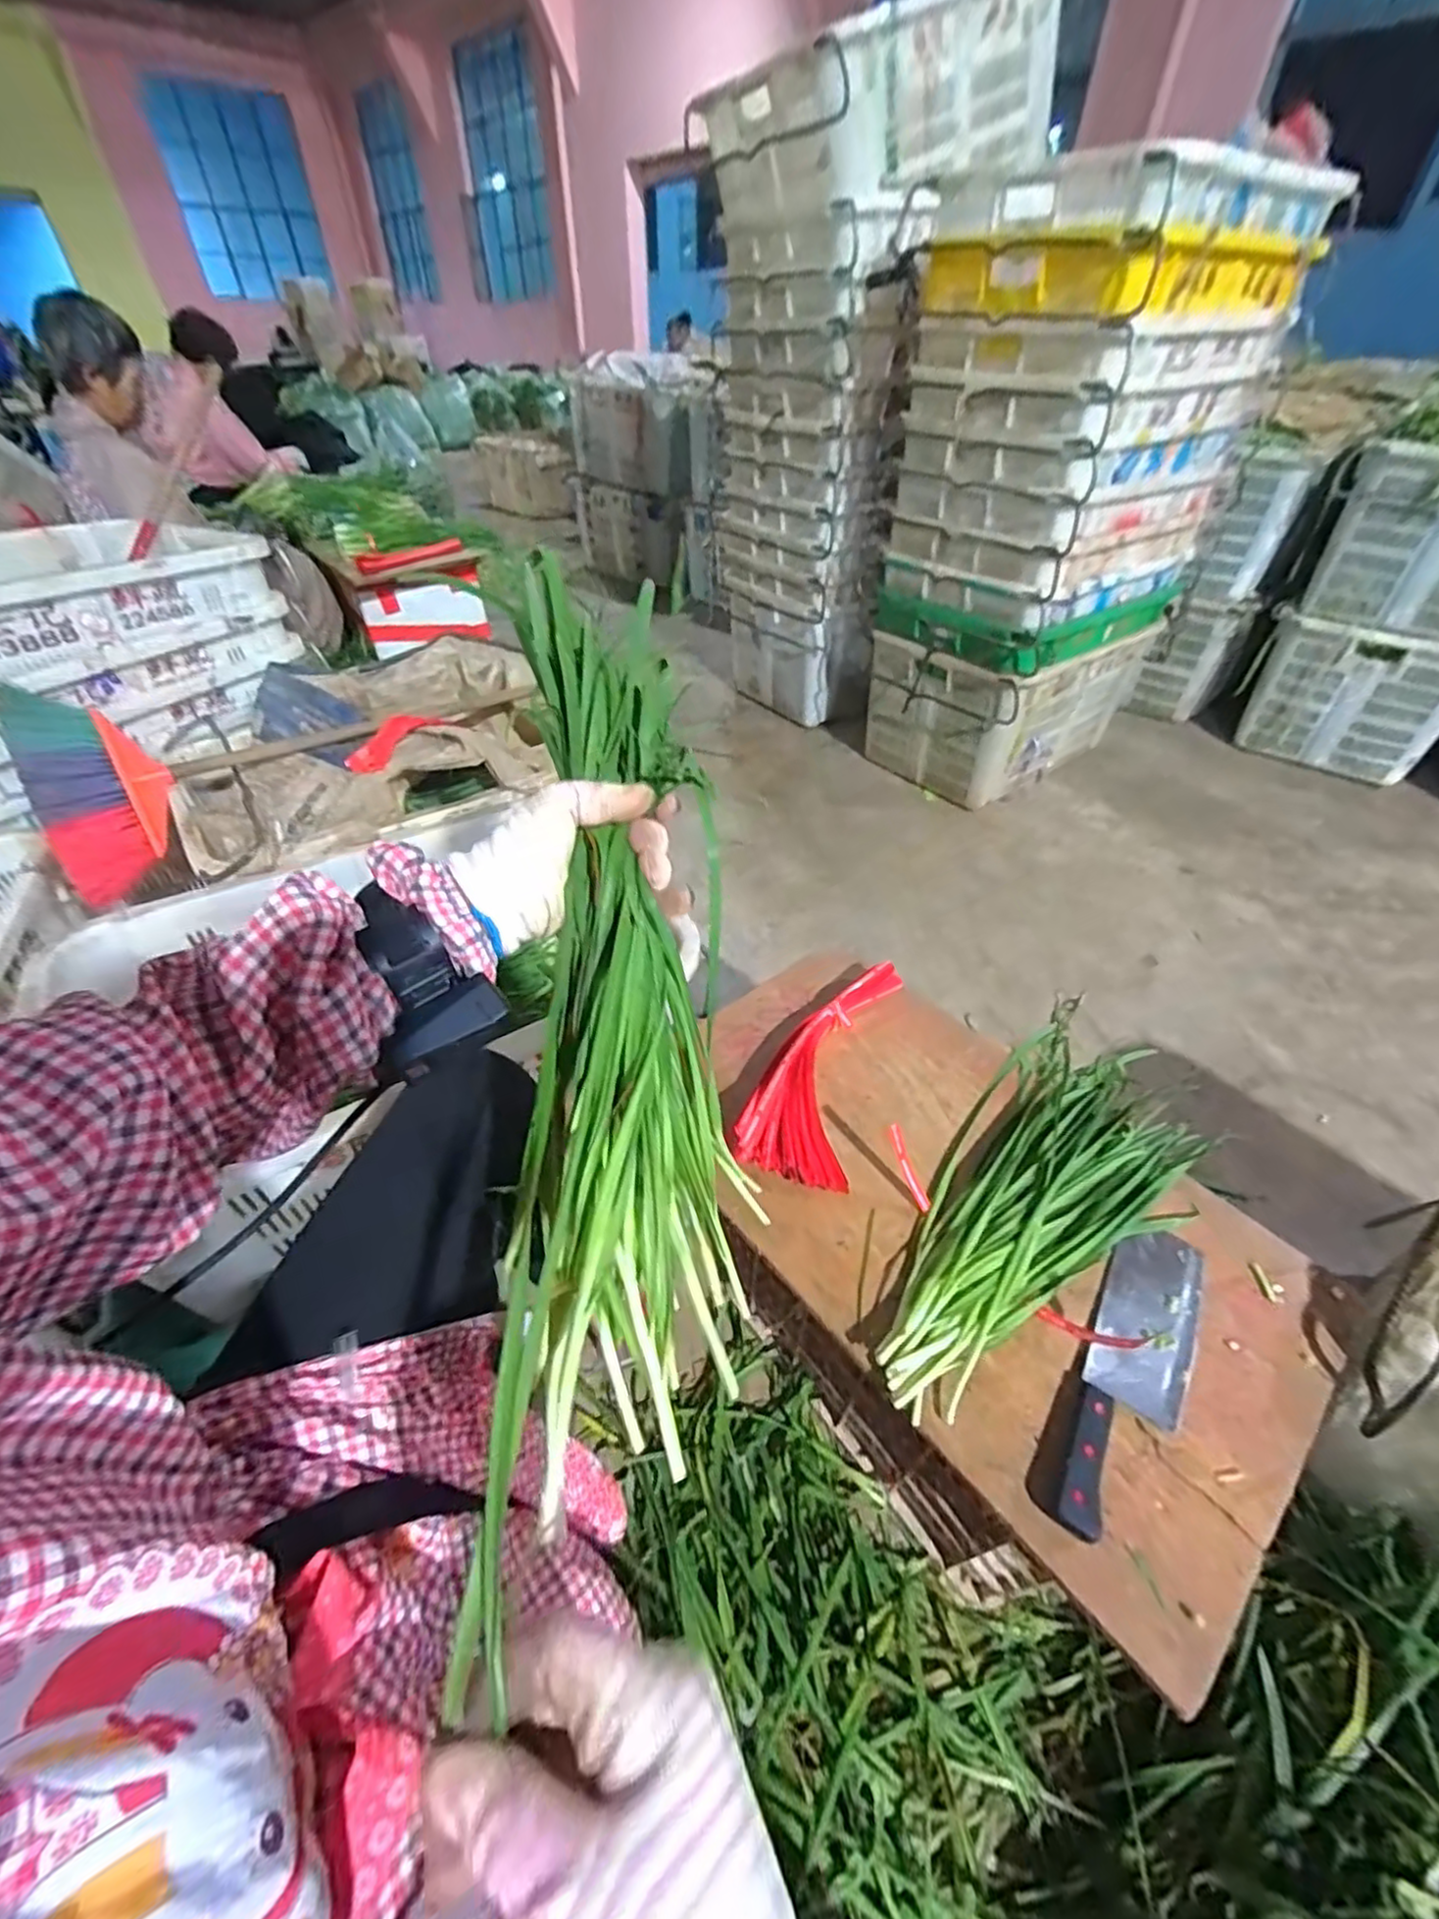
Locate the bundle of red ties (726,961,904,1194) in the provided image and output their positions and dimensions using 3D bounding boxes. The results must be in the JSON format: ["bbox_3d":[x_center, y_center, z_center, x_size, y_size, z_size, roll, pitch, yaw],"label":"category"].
[{"bbox_3d":[0.114,0.107,0.738,0.107,0.052,0.304,15,45,15],"label":"bundle of red ties"}]

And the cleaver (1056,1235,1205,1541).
[{"bbox_3d":[0.330,0.317,0.534,0.070,0.020,0.265,26,49,25],"label":"cleaver"}]

